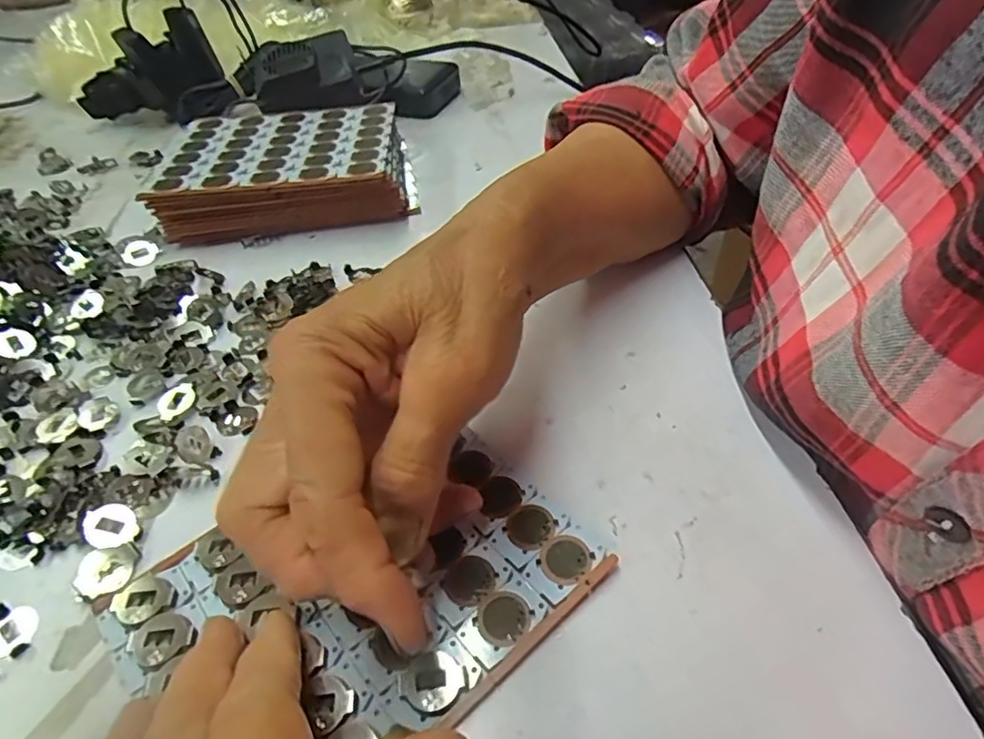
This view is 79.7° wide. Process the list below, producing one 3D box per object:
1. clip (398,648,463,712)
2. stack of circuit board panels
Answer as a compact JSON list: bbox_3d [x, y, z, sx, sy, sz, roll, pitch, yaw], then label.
[{"bbox_3d":[-0.019,0.098,0.185,0.018,0.006,0.017,-2,45,2],"label":"clip"},{"bbox_3d":[-0.135,-0.137,0.406,0.155,0.040,0.115,-5,45,-2],"label":"stack of circuit board panels"}]

